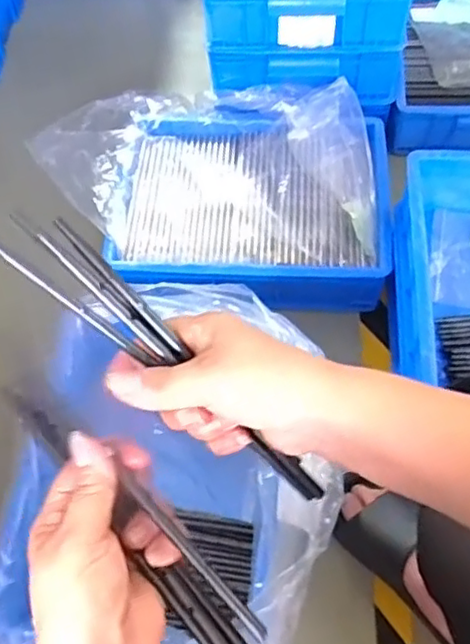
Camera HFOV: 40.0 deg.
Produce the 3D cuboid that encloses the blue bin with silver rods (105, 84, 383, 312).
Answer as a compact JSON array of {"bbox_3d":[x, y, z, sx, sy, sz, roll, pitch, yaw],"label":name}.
[{"bbox_3d":[0.025,-0.186,0.994,0.408,0.127,0.343,0,61,3],"label":"blue bin with silver rods"}]

